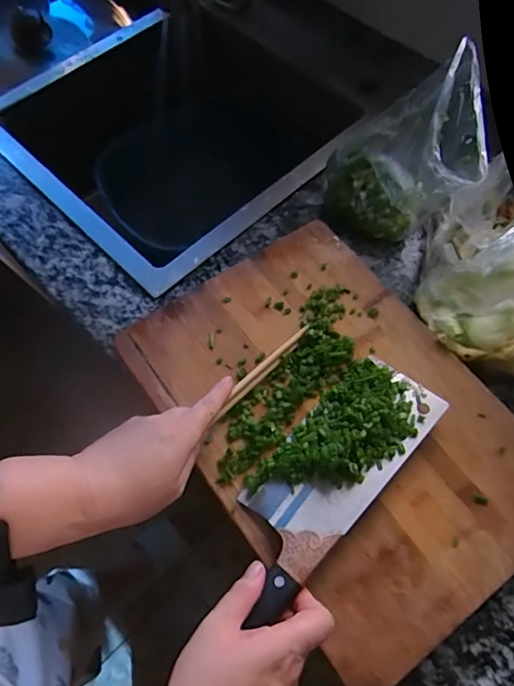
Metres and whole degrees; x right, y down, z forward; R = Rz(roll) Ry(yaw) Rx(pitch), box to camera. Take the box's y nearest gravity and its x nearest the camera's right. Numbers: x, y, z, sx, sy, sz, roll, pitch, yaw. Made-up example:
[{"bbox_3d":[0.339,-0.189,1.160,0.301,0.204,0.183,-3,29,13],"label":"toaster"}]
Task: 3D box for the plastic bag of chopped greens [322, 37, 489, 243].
[{"bbox_3d":[0.146,-0.193,0.517,0.135,0.154,0.118,13,64,7],"label":"plastic bag of chopped greens"}]

